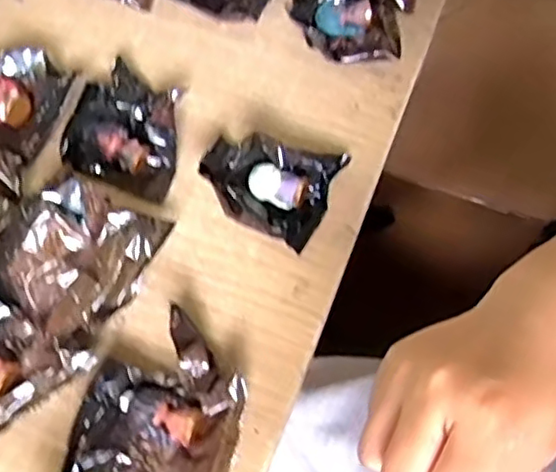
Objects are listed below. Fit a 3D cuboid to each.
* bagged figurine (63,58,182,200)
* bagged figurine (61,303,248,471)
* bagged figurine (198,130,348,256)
[{"bbox_3d":[-0.103,-0.077,0.444,0.080,0.024,0.088,17,63,6],"label":"bagged figurine"},{"bbox_3d":[-0.062,0.095,0.362,0.085,0.025,0.096,16,63,6],"label":"bagged figurine"},{"bbox_3d":[-0.004,-0.042,0.425,0.084,0.035,0.074,26,65,10],"label":"bagged figurine"}]

